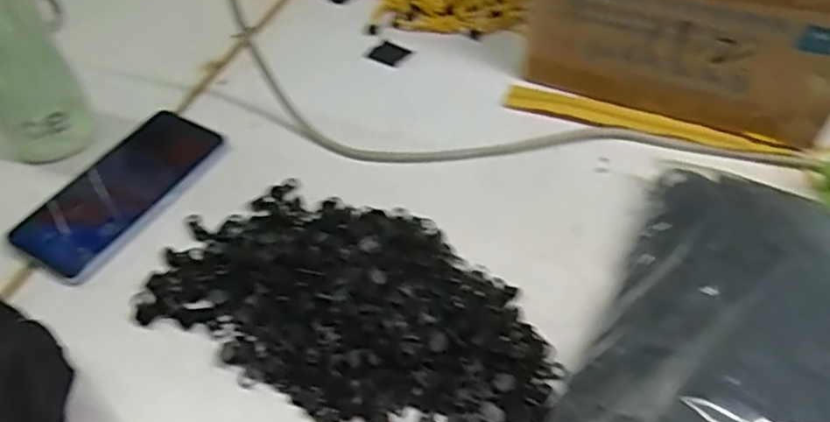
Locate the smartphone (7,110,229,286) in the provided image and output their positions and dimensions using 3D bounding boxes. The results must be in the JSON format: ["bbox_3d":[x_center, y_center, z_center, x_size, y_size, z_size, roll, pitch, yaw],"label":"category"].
[{"bbox_3d":[-0.220,-0.018,0.495,0.078,0.013,0.159,23,53,18],"label":"smartphone"}]

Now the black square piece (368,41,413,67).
[{"bbox_3d":[-0.023,-0.150,0.627,0.029,0.008,0.035,22,53,18],"label":"black square piece"}]

